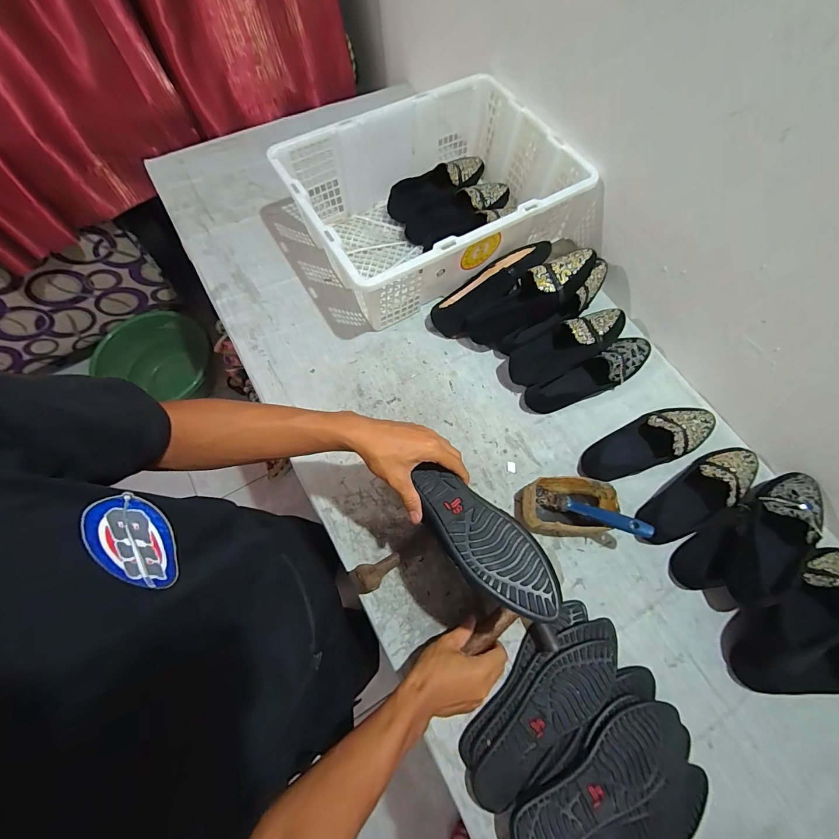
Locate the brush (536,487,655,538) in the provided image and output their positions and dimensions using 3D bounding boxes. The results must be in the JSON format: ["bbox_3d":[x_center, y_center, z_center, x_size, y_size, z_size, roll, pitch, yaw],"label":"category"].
[{"bbox_3d":[0.248,0.136,0.549,0.157,0.011,0.028,14,66,33],"label":"brush"}]

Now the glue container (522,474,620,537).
[{"bbox_3d":[0.223,0.133,0.575,0.132,0.061,0.078,3,69,0],"label":"glue container"}]

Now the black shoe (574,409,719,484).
[{"bbox_3d":[0.377,0.033,0.621,0.247,0.055,0.084,-18,71,-8],"label":"black shoe"}]

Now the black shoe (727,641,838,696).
[{"bbox_3d":[0.560,0.322,0.506,0.246,0.071,0.078,-6,69,-4],"label":"black shoe"}]

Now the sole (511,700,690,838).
[{"bbox_3d":[0.221,0.429,0.445,0.246,0.012,0.075,-25,66,-17],"label":"sole"}]

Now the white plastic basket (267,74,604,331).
[{"bbox_3d":[0.033,-0.410,0.723,0.486,0.164,0.371,-31,73,-12],"label":"white plastic basket"}]

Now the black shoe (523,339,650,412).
[{"bbox_3d":[0.306,-0.079,0.663,0.243,0.055,0.065,-26,72,-11],"label":"black shoe"}]

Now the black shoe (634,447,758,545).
[{"bbox_3d":[0.445,0.115,0.591,0.231,0.057,0.076,-32,73,-13],"label":"black shoe"}]

